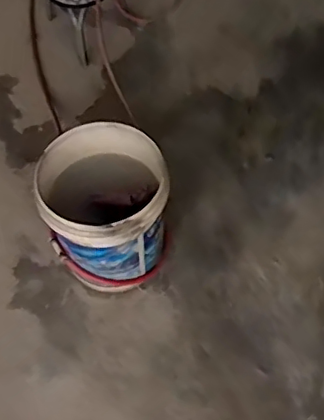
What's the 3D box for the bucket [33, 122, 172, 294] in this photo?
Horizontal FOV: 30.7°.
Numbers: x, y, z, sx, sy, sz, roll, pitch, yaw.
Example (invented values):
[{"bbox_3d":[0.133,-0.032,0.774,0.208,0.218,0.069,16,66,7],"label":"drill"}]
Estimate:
[{"bbox_3d":[-0.134,0.016,1.499,0.291,0.370,0.287,0,58,0],"label":"bucket"}]

